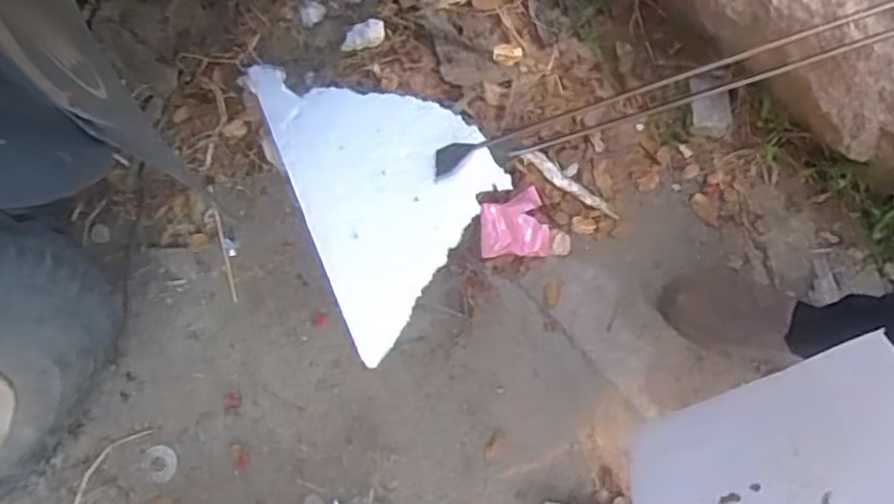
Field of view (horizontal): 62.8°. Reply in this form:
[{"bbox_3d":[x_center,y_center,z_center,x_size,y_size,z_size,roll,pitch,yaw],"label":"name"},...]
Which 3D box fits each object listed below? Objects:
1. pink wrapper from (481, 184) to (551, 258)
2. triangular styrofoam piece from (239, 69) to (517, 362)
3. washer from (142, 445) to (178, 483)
[{"bbox_3d":[0.092,-0.041,1.001,0.091,0.027,0.096,-3,70,-2],"label":"pink wrapper"},{"bbox_3d":[-0.055,-0.081,0.677,0.174,0.045,0.299,-22,72,-8],"label":"triangular styrofoam piece"},{"bbox_3d":[-0.338,0.250,0.866,0.037,0.010,0.041,-11,71,-5],"label":"washer"}]

